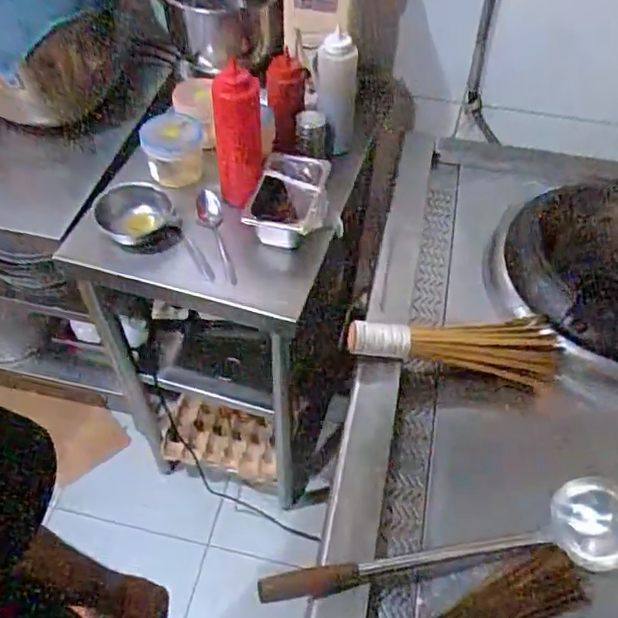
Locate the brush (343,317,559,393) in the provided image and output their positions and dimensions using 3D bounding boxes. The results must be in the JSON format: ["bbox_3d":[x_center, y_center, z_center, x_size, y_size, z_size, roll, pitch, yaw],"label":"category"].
[{"bbox_3d":[0.210,0.065,0.906,0.306,0.087,0.084,1,53,-1],"label":"brush"}]

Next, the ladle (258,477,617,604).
[{"bbox_3d":[0.171,0.284,0.732,0.462,0.051,0.103,-7,53,-7],"label":"ladle"}]

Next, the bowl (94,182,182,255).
[{"bbox_3d":[-0.273,-0.143,0.980,0.117,0.047,0.120,1,53,-1],"label":"bowl"}]

